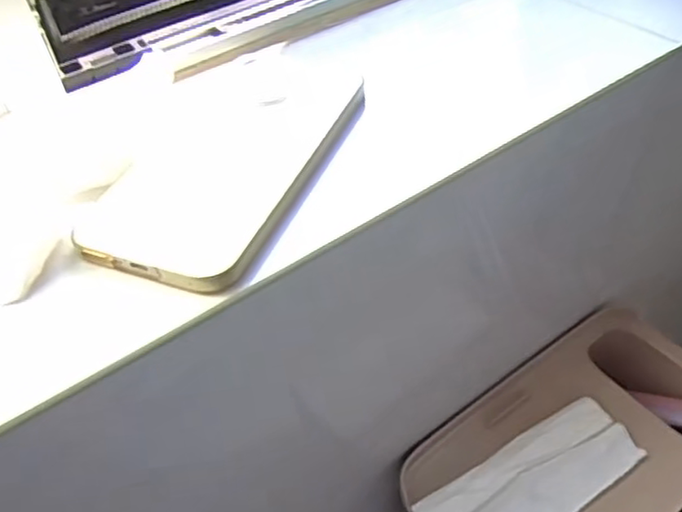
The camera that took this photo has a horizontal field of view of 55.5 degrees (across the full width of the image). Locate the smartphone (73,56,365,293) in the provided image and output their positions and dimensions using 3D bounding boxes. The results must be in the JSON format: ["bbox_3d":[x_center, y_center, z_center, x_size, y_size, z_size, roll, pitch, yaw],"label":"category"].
[{"bbox_3d":[-0.050,-0.050,0.303,0.080,0.010,0.162,15,49,18],"label":"smartphone"}]

